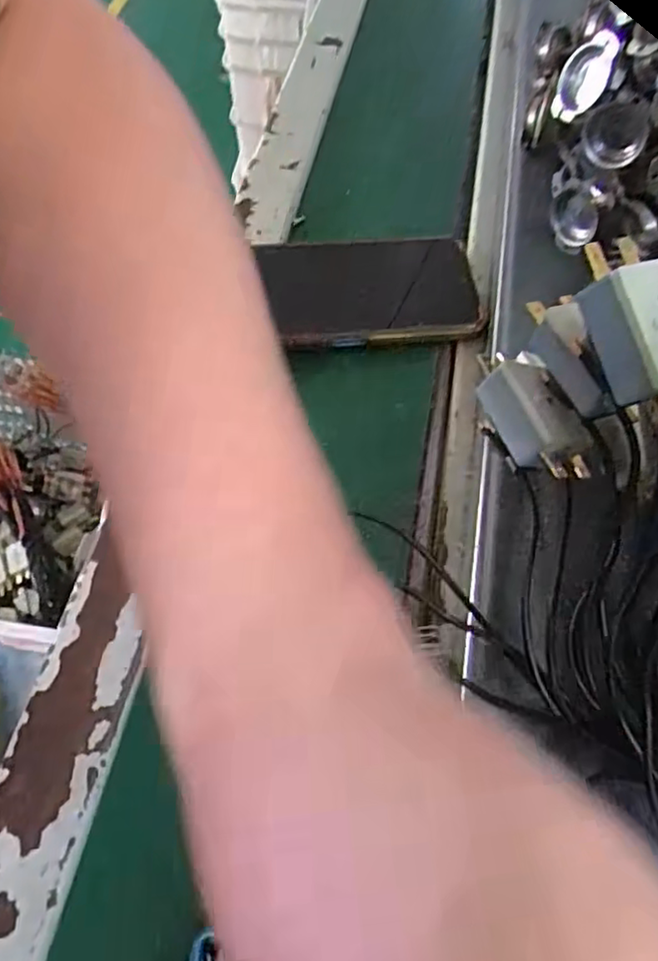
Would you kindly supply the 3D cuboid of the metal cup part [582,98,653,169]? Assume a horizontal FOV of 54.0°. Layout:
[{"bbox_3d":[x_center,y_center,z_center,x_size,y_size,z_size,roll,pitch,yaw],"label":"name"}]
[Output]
[{"bbox_3d":[0.134,-0.162,0.303,0.028,0.029,0.010,-15,25,29],"label":"metal cup part"}]

